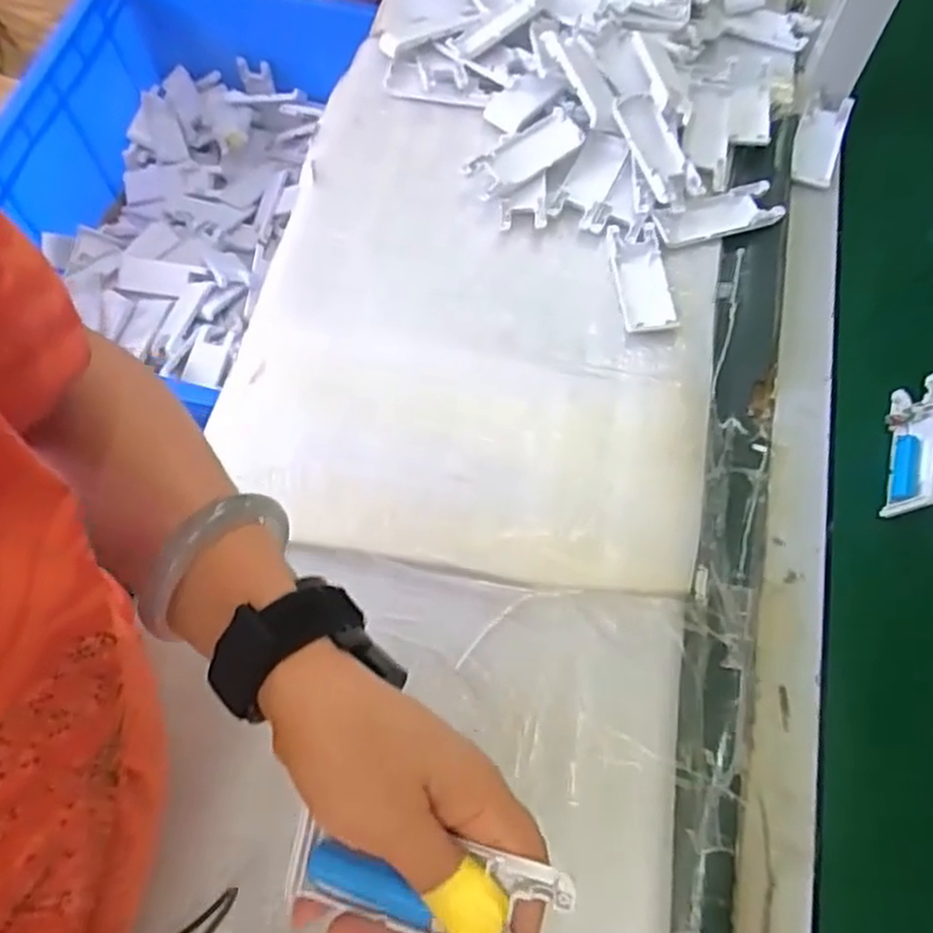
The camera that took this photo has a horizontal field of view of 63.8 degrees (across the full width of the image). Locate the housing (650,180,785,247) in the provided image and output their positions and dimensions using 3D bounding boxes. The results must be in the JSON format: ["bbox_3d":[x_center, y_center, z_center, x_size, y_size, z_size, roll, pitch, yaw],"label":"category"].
[{"bbox_3d":[0.212,-0.214,0.631,0.111,0.011,0.043,-20,67,-9],"label":"housing"}]

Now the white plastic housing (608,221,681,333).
[{"bbox_3d":[0.140,-0.154,0.606,0.040,0.012,0.106,-2,65,-1],"label":"white plastic housing"}]

